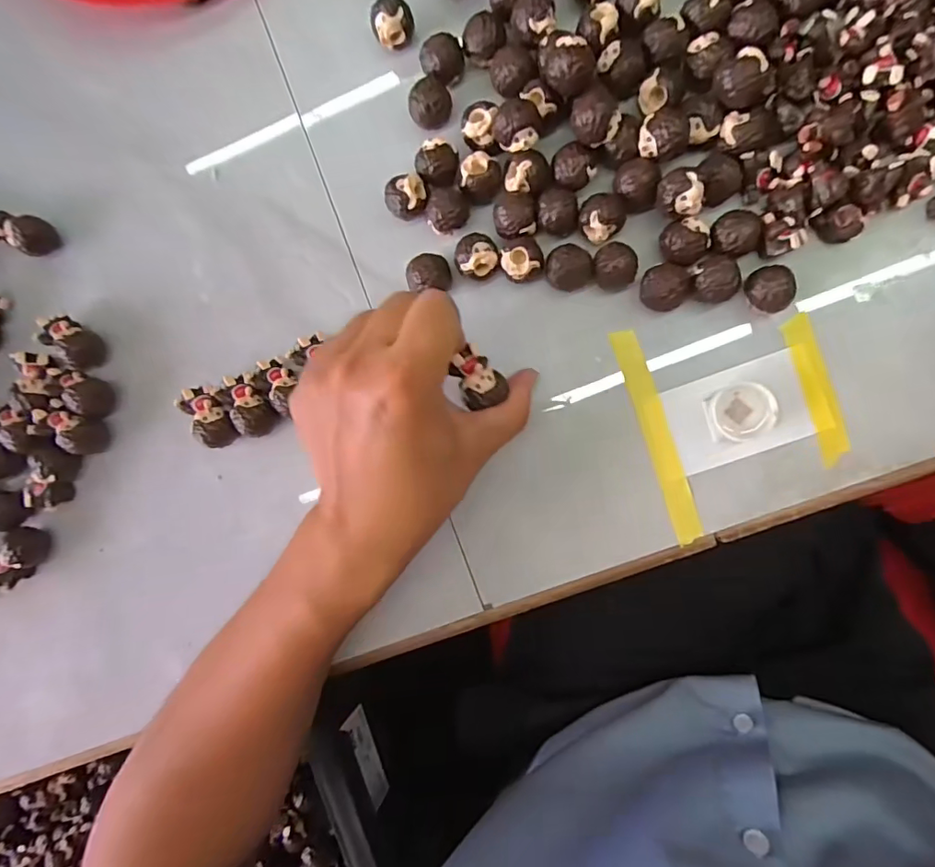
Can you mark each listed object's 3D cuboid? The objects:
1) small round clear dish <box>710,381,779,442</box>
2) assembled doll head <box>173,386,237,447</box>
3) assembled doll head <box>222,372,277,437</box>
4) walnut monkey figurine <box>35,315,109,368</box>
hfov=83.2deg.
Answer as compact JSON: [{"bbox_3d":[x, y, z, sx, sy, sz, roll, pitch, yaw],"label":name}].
[{"bbox_3d":[0.152,-0.012,0.292,0.031,0.014,0.033,0,90,7],"label":"small round clear dish"},{"bbox_3d":[-0.157,-0.010,0.324,0.027,0.019,0.040,-34,86,6],"label":"assembled doll head"},{"bbox_3d":[-0.132,-0.018,0.320,0.022,0.020,0.039,-30,87,7],"label":"assembled doll head"},{"bbox_3d":[-0.254,-0.059,0.337,0.036,0.021,0.024,33,94,6],"label":"walnut monkey figurine"}]

